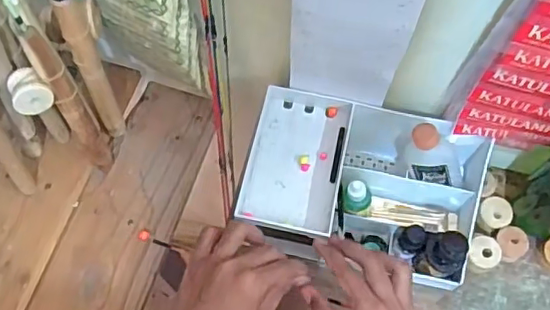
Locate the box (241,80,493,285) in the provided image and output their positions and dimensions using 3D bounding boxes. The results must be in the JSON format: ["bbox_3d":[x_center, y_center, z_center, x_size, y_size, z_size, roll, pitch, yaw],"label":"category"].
[{"bbox_3d":[0.090,0.029,0.573,0.228,0.114,0.151,9,68,5],"label":"box"}]

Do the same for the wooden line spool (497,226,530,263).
[{"bbox_3d":[0.252,0.093,0.599,0.033,0.025,0.033,0,66,0],"label":"wooden line spool"}]

